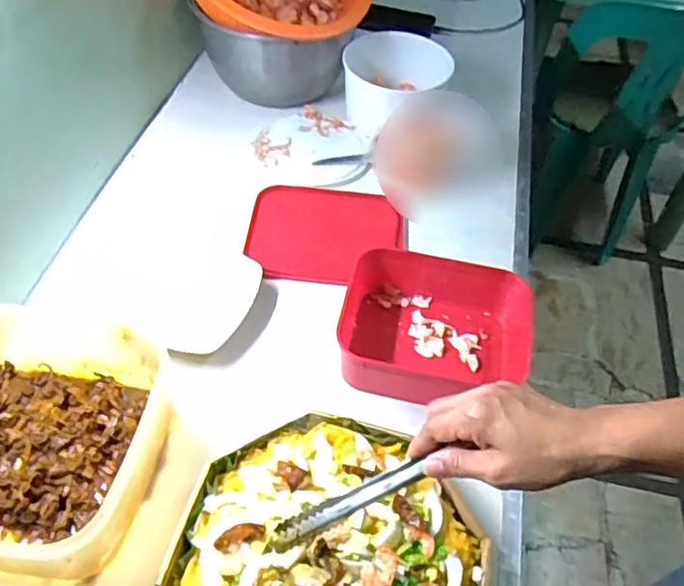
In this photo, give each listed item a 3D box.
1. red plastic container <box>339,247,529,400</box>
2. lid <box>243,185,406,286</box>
[{"bbox_3d":[0.101,0.045,0.678,0.212,0.072,0.166,10,50,4],"label":"red plastic container"},{"bbox_3d":[-0.019,-0.079,0.806,0.195,0.022,0.170,5,50,0],"label":"lid"}]

